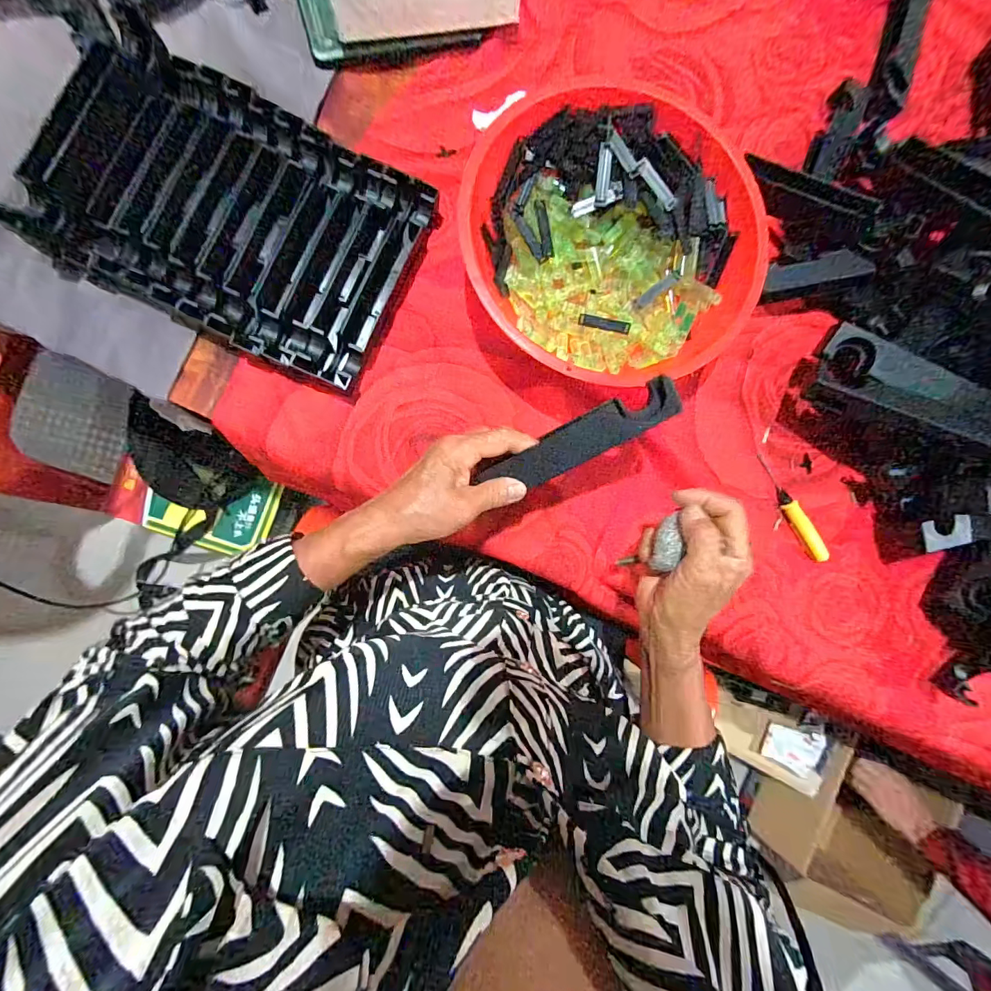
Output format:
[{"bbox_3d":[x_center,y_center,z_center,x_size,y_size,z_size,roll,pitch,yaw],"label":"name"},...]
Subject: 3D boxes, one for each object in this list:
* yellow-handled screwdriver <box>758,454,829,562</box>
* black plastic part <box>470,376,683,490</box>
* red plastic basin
[{"bbox_3d":[0.294,0.014,0.436,0.017,0.010,0.120,-33,90,-6],"label":"yellow-handled screwdriver"},{"bbox_3d":[0.060,-0.040,0.329,0.151,0.013,0.033,-24,92,11],"label":"black plastic part"},{"bbox_3d":[0.094,-0.213,0.383,0.238,0.076,0.234,0,87,-4],"label":"red plastic basin"}]

